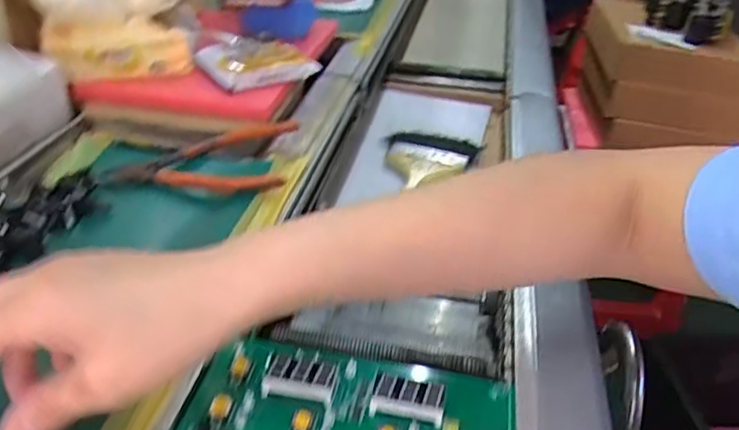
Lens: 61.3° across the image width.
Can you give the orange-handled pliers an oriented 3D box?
[{"bbox_3d":[-0.139,-0.051,0.513,0.146,0.025,0.095,3,33,0],"label":"orange-handled pliers"}]

